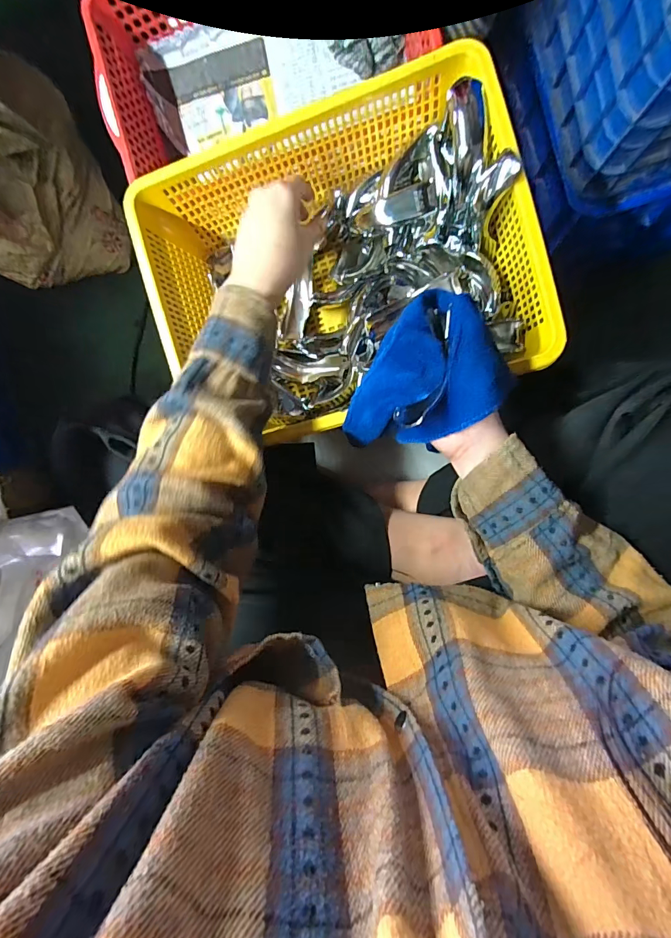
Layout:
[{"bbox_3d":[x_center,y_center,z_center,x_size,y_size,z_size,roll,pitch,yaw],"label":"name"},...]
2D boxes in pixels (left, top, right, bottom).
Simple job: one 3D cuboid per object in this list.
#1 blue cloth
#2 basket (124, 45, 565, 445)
[{"bbox_3d":[0.073,-0.071,0.364,0.141,0.069,0.105,-42,88,9],"label":"blue cloth"},{"bbox_3d":[0.004,-0.207,0.459,0.382,0.128,0.302,-13,93,9],"label":"basket"}]

